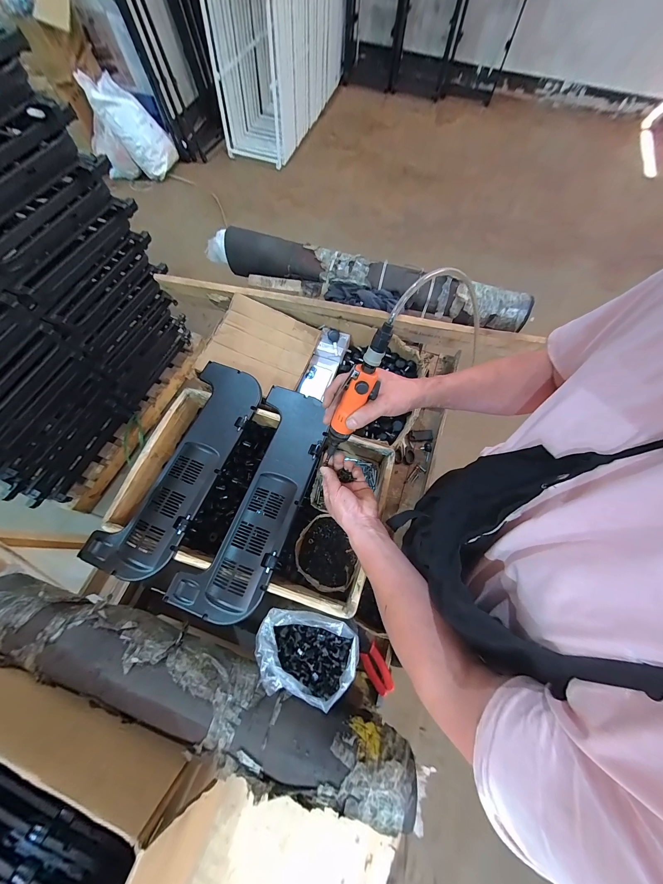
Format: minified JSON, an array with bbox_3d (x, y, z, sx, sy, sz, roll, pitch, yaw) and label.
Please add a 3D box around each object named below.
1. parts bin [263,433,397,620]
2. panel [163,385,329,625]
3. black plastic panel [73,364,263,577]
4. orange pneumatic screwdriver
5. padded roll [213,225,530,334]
[{"bbox_3d":[0.003,0.173,0.645,0.185,0.148,0.371,18,70,6],"label":"parts bin"},{"bbox_3d":[-0.139,0.098,0.583,0.158,0.022,0.470,18,68,6],"label":"panel"},{"bbox_3d":[-0.308,0.034,0.603,0.156,0.029,0.472,20,70,6],"label":"black plastic panel"},{"bbox_3d":[0.036,-0.063,0.448,0.038,0.262,0.032,35,41,12],"label":"orange pneumatic screwdriver"},{"bbox_3d":[0.069,-0.477,0.847,0.977,0.106,0.124,18,70,5],"label":"padded roll"}]

